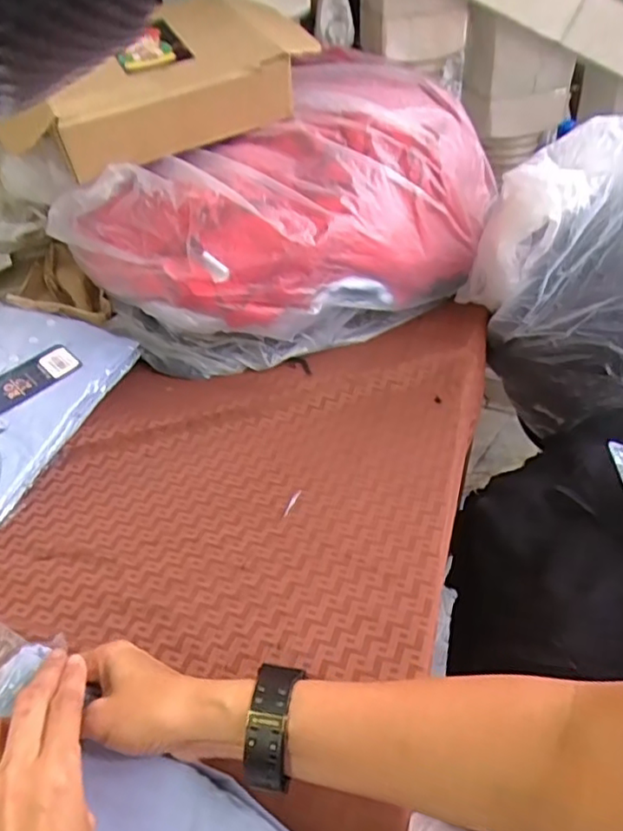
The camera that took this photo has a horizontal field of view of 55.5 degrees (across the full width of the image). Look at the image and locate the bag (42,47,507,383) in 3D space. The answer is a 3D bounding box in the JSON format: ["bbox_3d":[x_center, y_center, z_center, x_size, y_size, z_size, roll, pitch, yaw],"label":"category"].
[{"bbox_3d":[-0.004,-0.233,0.756,0.519,0.273,0.259,-30,45,-25],"label":"bag"}]

